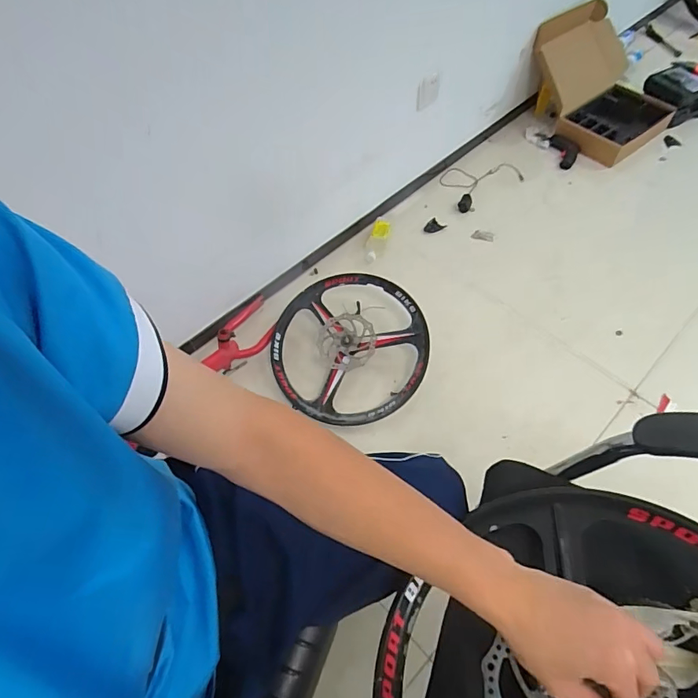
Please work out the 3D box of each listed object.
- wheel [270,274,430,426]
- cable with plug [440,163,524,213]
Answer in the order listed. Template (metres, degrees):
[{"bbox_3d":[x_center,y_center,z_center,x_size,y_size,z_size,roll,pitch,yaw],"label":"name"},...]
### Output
[{"bbox_3d":[-0.003,-0.004,1.170,0.412,0.058,0.394,-2,76,9],"label":"wheel"},{"bbox_3d":[0.471,-0.606,1.615,0.325,0.028,0.227,-29,59,-14],"label":"cable with plug"}]

